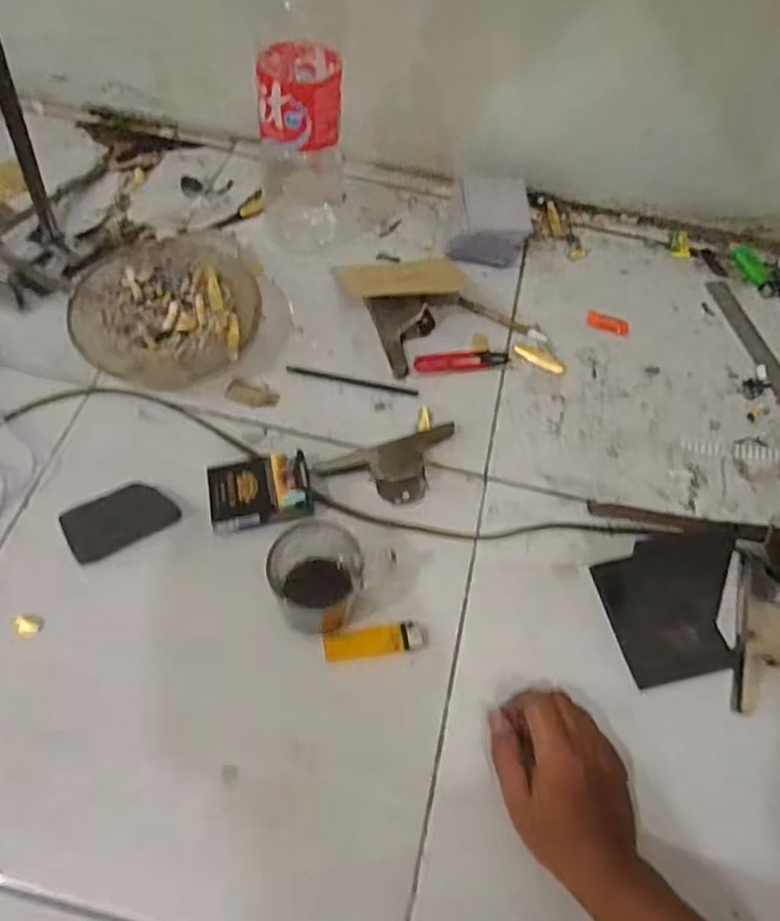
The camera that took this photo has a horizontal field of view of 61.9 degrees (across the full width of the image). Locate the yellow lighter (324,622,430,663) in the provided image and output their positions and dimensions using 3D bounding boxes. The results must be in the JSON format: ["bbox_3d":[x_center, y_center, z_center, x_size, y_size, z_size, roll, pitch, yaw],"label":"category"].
[{"bbox_3d":[-0.011,0.149,0.535,0.083,0.013,0.024,-9,62,-9],"label":"yellow lighter"}]

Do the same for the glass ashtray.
[{"bbox_3d":[-0.228,-0.160,0.681,0.183,0.049,0.205,-3,61,-6],"label":"glass ashtray"}]

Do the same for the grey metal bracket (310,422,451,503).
[{"bbox_3d":[0.001,0.002,0.610,0.137,0.040,0.067,-11,62,-10],"label":"grey metal bracket"}]

